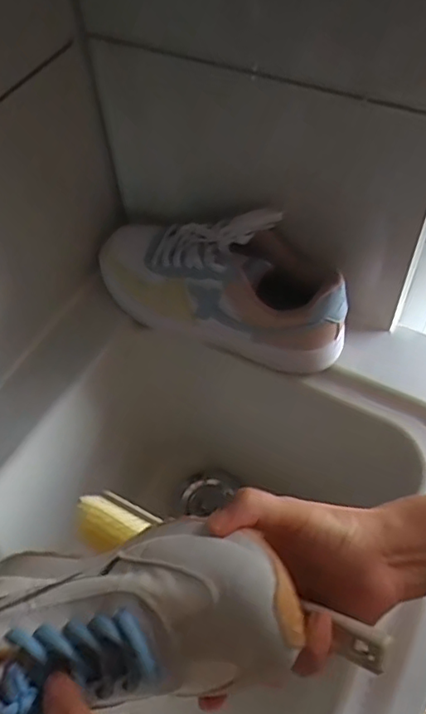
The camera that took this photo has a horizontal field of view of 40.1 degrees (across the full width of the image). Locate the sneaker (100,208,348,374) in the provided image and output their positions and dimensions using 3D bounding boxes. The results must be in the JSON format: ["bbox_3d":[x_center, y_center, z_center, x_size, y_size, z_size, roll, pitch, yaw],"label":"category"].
[{"bbox_3d":[0.005,-0.068,0.532,0.242,0.104,0.087,18,58,15],"label":"sneaker"}]

